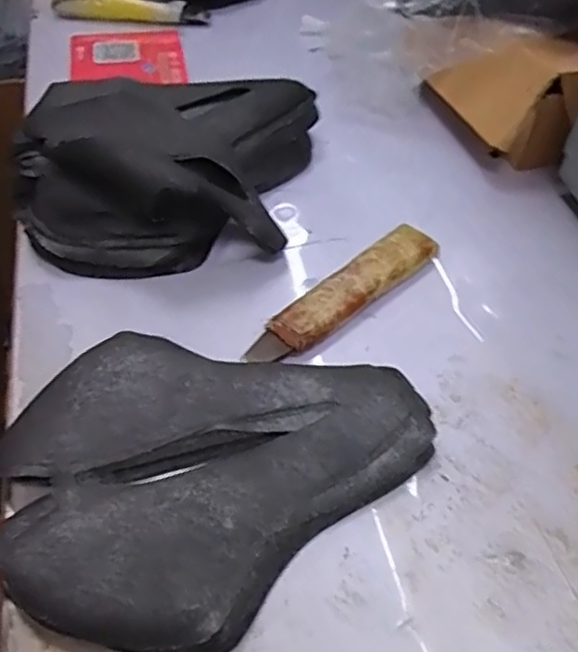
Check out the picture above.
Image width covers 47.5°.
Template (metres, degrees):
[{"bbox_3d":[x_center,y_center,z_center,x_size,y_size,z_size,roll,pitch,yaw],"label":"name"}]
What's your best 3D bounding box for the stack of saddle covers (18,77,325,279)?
[{"bbox_3d":[-0.098,-0.141,0.534,0.241,0.082,0.203,1,50,-3],"label":"stack of saddle covers"}]

